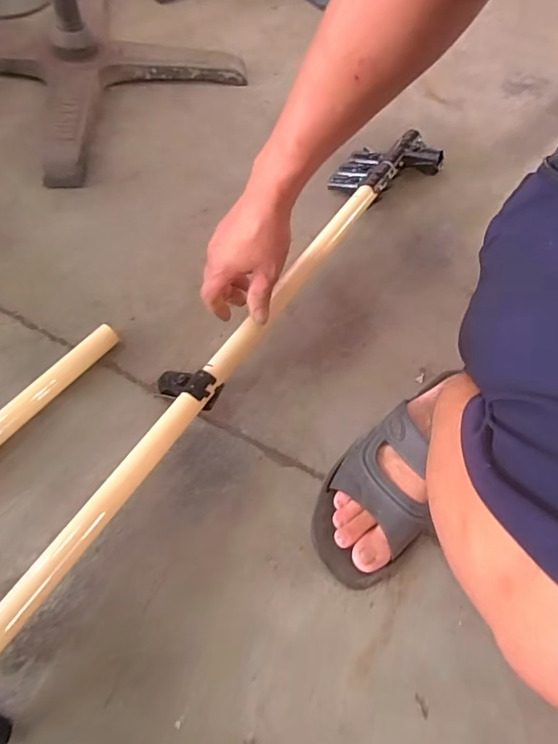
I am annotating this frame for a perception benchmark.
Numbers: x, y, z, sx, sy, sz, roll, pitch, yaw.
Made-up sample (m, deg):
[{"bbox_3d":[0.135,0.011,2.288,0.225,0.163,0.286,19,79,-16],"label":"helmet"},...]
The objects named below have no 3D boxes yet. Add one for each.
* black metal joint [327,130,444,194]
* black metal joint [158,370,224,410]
[{"bbox_3d":[0.158,-0.308,0.731,0.163,0.041,0.084,-27,67,-15],"label":"black metal joint"},{"bbox_3d":[-0.106,0.015,0.539,0.089,0.031,0.032,7,57,37],"label":"black metal joint"}]

